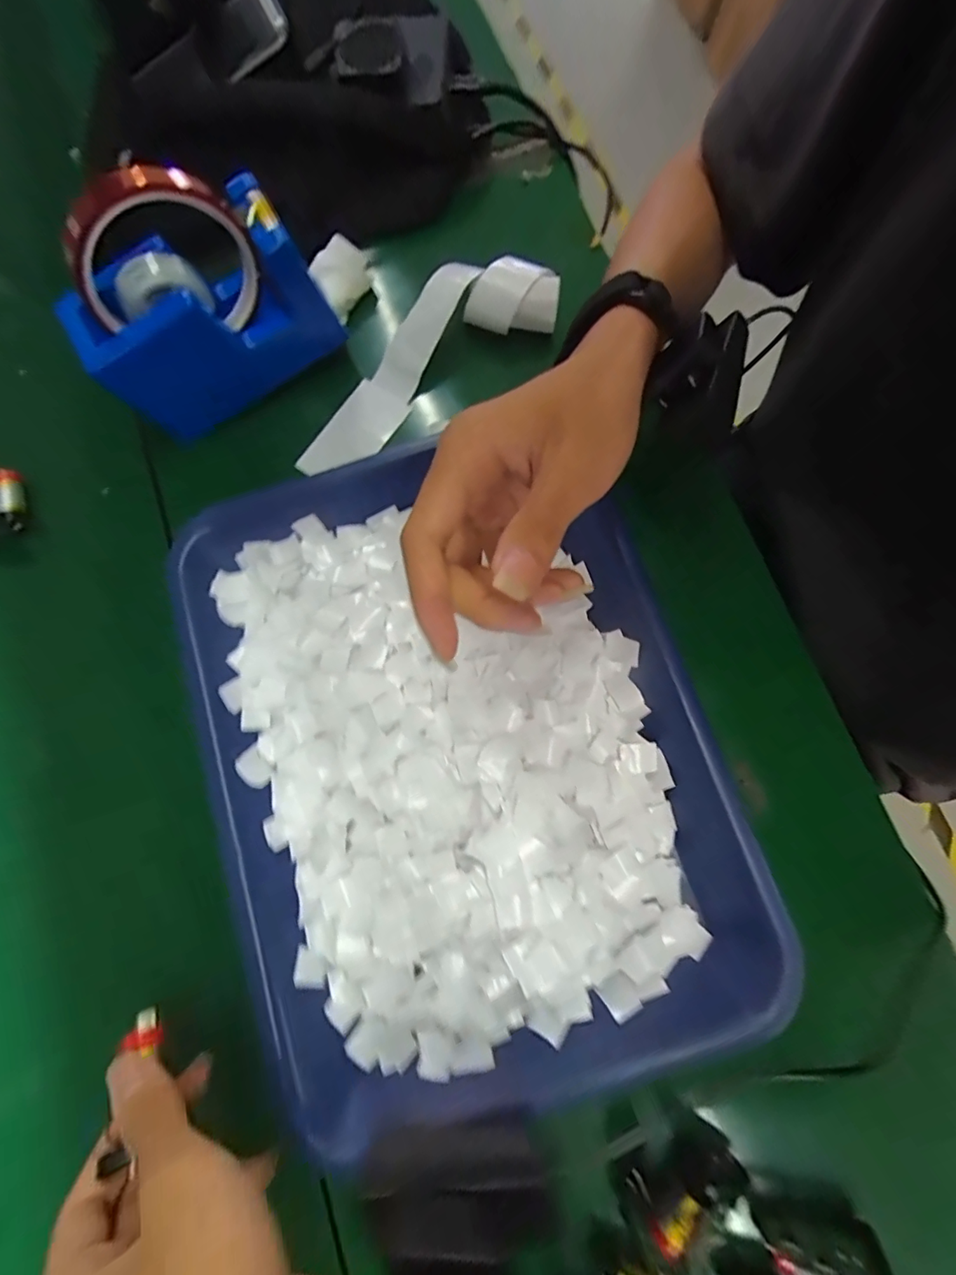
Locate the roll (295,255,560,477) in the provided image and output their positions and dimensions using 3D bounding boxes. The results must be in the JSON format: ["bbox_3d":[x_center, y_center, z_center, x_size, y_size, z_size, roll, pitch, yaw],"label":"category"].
[{"bbox_3d":[-0.041,-0.179,0.325,0.193,0.031,0.058,-37,80,9],"label":"roll"}]

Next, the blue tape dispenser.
[{"bbox_3d":[-0.152,-0.184,0.272,0.132,0.121,0.050,-31,80,-6],"label":"blue tape dispenser"}]

